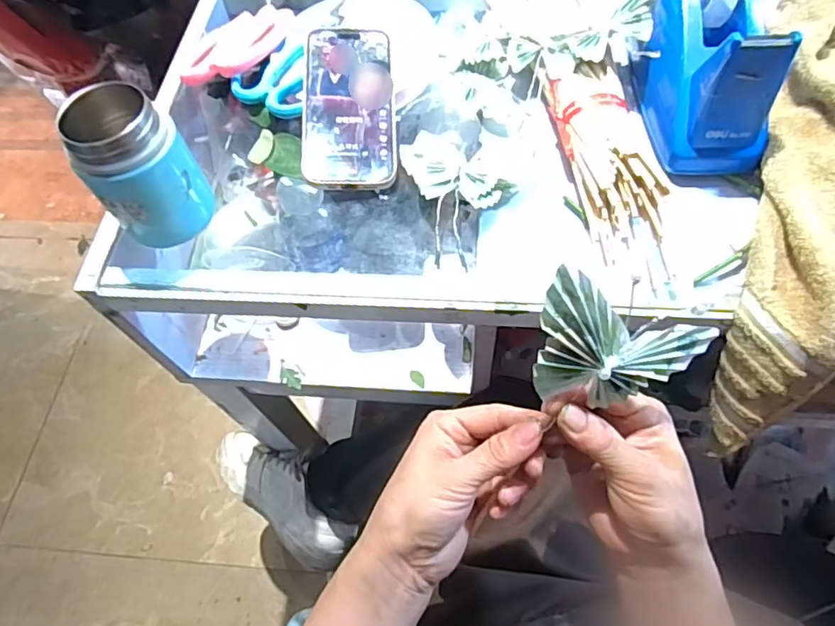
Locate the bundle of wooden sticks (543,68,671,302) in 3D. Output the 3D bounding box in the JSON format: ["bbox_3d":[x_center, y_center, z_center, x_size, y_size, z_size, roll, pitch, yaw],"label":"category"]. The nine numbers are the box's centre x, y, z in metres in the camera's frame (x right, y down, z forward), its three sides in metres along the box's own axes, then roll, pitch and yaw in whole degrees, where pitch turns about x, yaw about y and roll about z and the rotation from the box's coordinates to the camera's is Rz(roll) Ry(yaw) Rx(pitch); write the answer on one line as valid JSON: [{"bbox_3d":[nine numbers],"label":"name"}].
[{"bbox_3d":[0.147,-0.107,0.420,0.063,0.040,0.200,-9,61,-1],"label":"bundle of wooden sticks"}]

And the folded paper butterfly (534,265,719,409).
[{"bbox_3d":[0.095,0.022,0.282,0.094,0.063,0.008,20,26,-17],"label":"folded paper butterfly"}]

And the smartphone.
[{"bbox_3d":[-0.055,-0.170,0.461,0.072,0.009,0.143,0,79,-2],"label":"smartphone"}]

